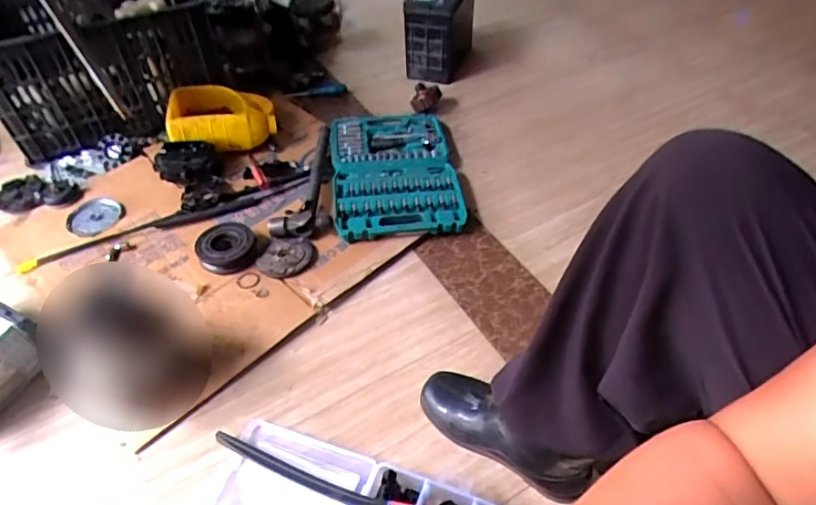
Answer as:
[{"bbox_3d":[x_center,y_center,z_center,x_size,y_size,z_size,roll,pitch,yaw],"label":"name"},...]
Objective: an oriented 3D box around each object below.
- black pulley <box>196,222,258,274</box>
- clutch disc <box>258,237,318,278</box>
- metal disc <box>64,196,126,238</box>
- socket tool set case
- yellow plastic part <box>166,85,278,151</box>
[{"bbox_3d":[-0.330,-0.012,0.981,0.101,0.033,0.100,-1,47,1],"label":"black pulley"},{"bbox_3d":[-0.220,0.004,0.975,0.095,0.015,0.096,-1,47,1],"label":"clutch disc"},{"bbox_3d":[-0.612,-0.069,1.057,0.096,0.019,0.096,-1,49,1],"label":"metal disc"},{"bbox_3d":[-0.028,-0.171,1.127,0.254,0.050,0.380,-7,47,-4],"label":"socket tool set case"},{"bbox_3d":[-0.404,-0.292,1.177,0.224,0.095,0.176,-10,47,-8],"label":"yellow plastic part"}]

